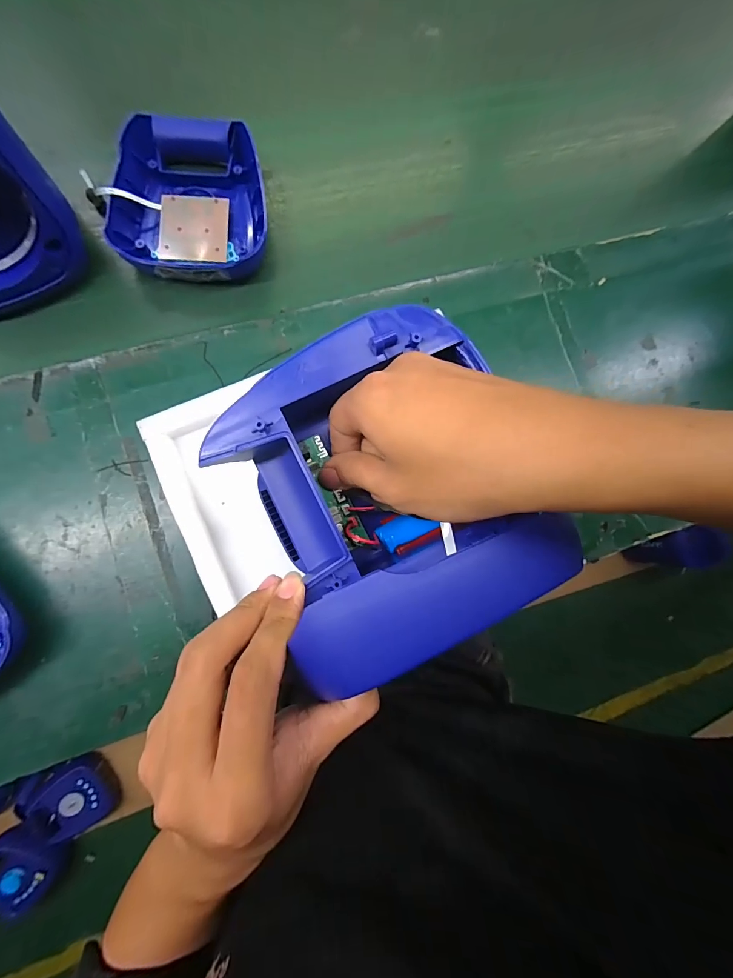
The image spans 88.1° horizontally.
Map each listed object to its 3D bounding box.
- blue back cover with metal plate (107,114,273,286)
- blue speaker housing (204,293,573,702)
[{"bbox_3d":[-0.199,-0.332,0.435,0.164,0.038,0.197,1,84,-8],"label":"blue back cover with metal plate"},{"bbox_3d":[0.009,-0.008,0.217,0.161,0.088,0.161,-29,89,-10],"label":"blue speaker housing"}]

